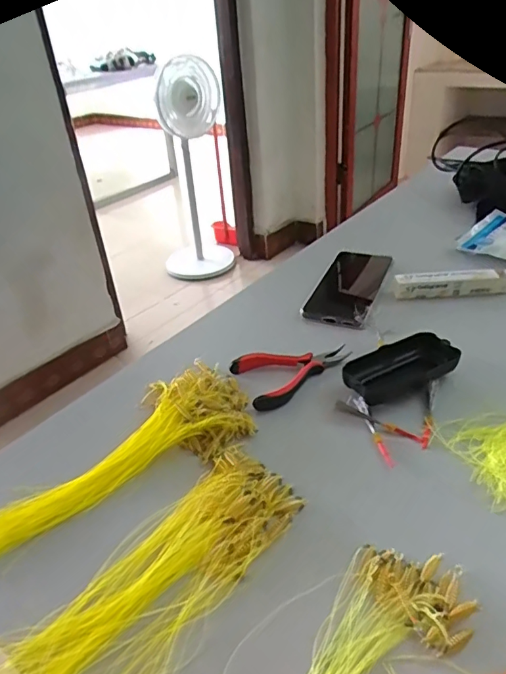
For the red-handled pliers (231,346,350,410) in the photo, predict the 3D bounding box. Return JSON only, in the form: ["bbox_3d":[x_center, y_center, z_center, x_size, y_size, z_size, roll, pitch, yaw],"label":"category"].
[{"bbox_3d":[0.042,0.029,0.493,0.115,0.016,0.063,-19,36,-19],"label":"red-handled pliers"}]

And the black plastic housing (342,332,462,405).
[{"bbox_3d":[0.138,0.031,0.472,0.111,0.021,0.058,-21,37,-22],"label":"black plastic housing"}]

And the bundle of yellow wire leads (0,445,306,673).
[{"bbox_3d":[-0.057,0.158,0.317,0.087,0.011,0.221,23,43,35],"label":"bundle of yellow wire leads"}]

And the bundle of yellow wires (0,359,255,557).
[{"bbox_3d":[-0.117,0.095,0.412,0.259,0.027,0.100,-27,39,-28],"label":"bundle of yellow wires"}]

